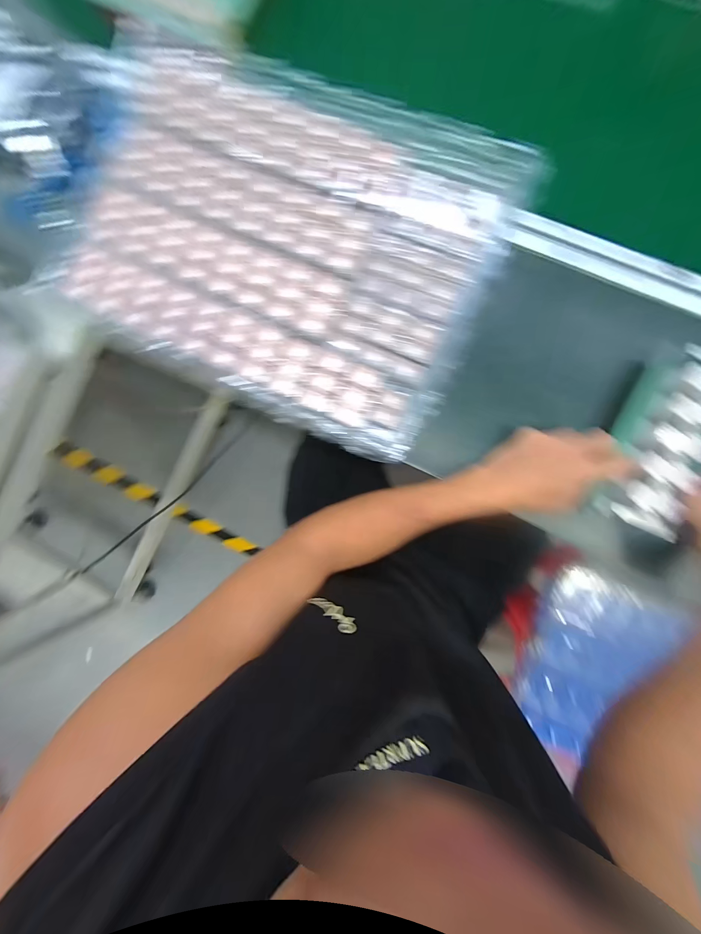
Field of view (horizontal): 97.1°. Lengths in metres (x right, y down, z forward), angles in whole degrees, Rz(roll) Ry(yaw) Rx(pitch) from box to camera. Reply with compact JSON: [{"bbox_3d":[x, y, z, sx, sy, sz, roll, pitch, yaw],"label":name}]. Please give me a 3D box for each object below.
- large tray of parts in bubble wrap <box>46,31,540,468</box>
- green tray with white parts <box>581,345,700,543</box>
[{"bbox_3d":[-0.098,-0.269,0.386,0.527,0.047,0.362,25,93,6],"label":"large tray of parts in bubble wrap"},{"bbox_3d":[0.334,-0.028,0.326,0.087,0.017,0.191,24,94,24],"label":"green tray with white parts"}]

